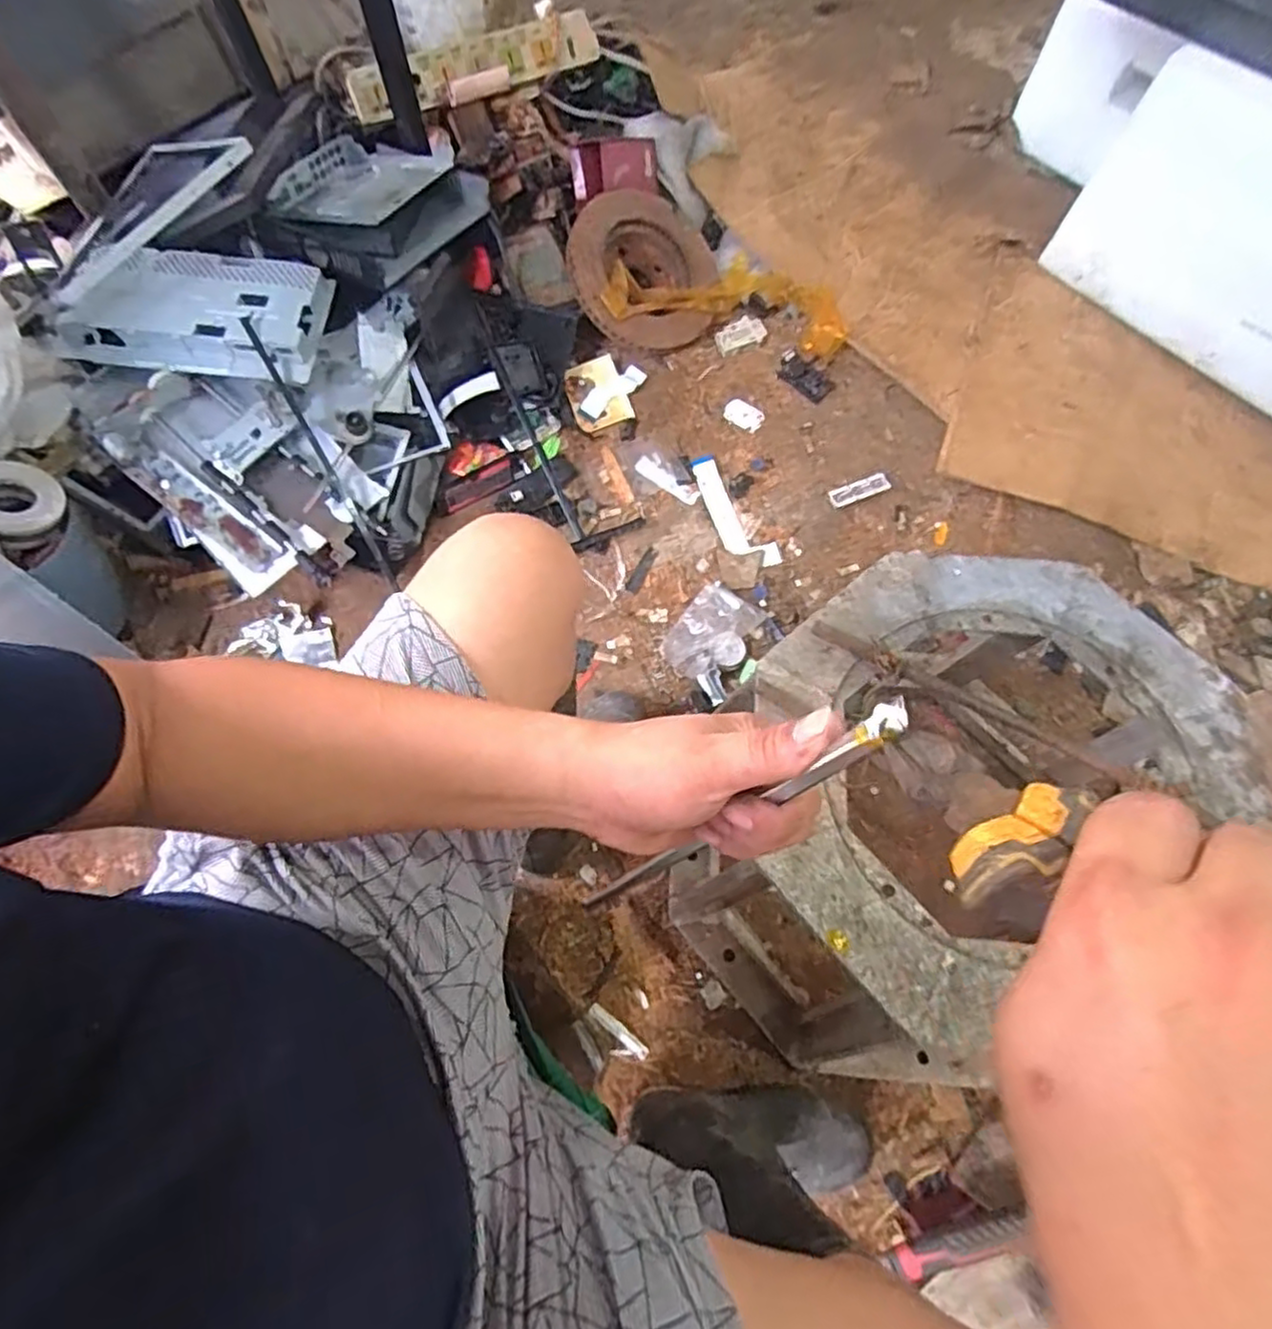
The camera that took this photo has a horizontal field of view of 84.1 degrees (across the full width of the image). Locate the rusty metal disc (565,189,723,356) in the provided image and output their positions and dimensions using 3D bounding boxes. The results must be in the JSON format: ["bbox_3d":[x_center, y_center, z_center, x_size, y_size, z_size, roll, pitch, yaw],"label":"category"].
[{"bbox_3d":[0.015,-0.630,1.146,0.261,0.073,0.246,-8,84,-26],"label":"rusty metal disc"}]

